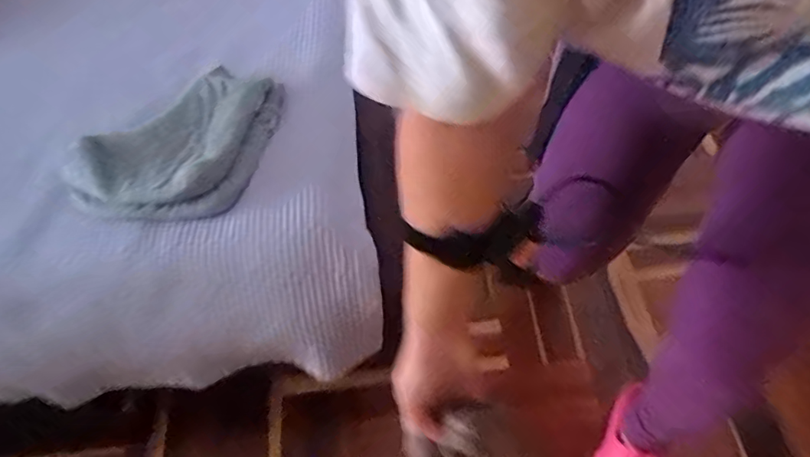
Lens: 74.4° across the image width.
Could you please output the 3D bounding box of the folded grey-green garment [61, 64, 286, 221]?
[{"bbox_3d":[-0.355,-0.143,0.851,0.257,0.059,0.302,19,60,11],"label":"folded grey-green garment"}]

